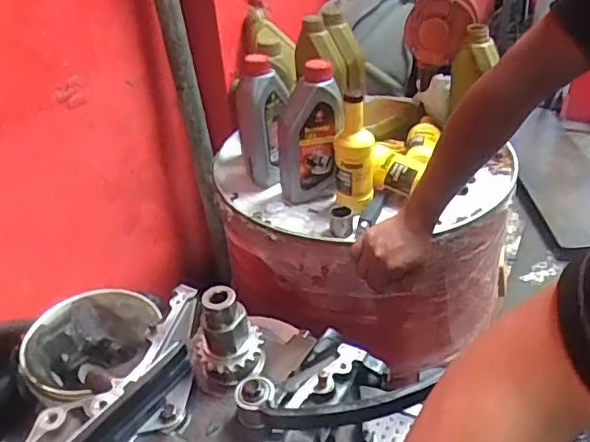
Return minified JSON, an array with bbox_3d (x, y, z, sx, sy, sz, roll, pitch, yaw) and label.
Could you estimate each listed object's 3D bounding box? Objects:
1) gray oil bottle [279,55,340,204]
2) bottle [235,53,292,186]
[{"bbox_3d":[0.022,-0.140,0.947,0.107,0.223,0.080,-2,34,3],"label":"gray oil bottle"},{"bbox_3d":[-0.058,-0.172,0.993,0.094,0.219,0.061,-1,34,5],"label":"bottle"}]

